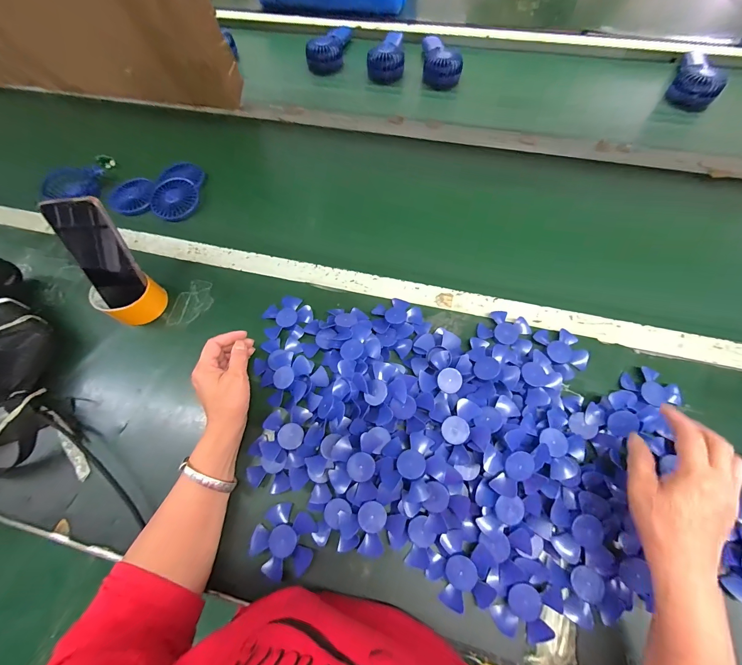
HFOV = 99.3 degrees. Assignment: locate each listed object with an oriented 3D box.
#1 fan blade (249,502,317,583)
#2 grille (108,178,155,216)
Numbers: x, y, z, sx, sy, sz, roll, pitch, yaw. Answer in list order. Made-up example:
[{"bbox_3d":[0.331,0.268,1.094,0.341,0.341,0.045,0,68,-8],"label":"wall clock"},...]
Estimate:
[{"bbox_3d":[-0.098,0.240,0.364,0.071,0.022,0.067,-1,66,2],"label":"fan blade"},{"bbox_3d":[-0.458,-0.261,0.605,0.083,0.012,0.100,-30,68,-11],"label":"grille"}]

